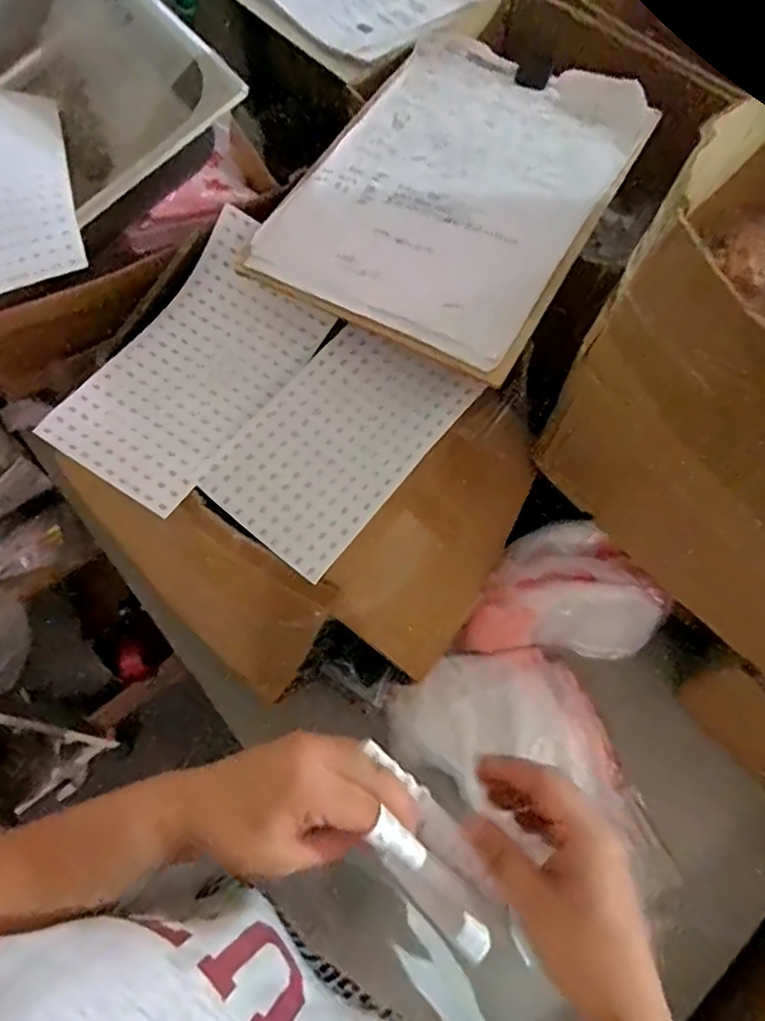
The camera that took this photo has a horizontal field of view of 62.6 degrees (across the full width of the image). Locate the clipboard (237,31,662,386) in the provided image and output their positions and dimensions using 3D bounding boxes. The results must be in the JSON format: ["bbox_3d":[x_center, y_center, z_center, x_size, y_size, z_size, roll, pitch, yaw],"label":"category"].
[{"bbox_3d":[0.062,-0.259,0.507,0.221,0.034,0.310,28,68,12],"label":"clipboard"}]

